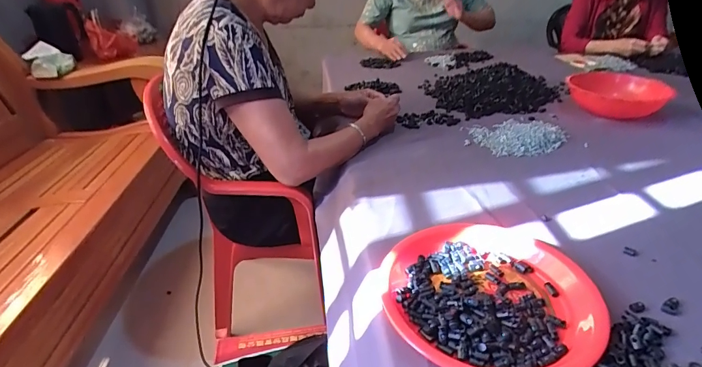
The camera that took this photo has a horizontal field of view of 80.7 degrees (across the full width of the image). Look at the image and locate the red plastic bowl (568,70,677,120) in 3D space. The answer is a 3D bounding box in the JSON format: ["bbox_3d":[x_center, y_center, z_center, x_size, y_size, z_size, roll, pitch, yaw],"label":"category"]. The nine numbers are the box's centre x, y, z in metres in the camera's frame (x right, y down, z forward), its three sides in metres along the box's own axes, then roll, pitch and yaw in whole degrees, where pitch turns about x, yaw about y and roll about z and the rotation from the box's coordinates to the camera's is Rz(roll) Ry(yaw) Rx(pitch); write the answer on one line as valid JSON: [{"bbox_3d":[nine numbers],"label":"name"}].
[{"bbox_3d":[0.703,-0.234,1.093,0.206,0.075,0.206,-1,31,0],"label":"red plastic bowl"}]

